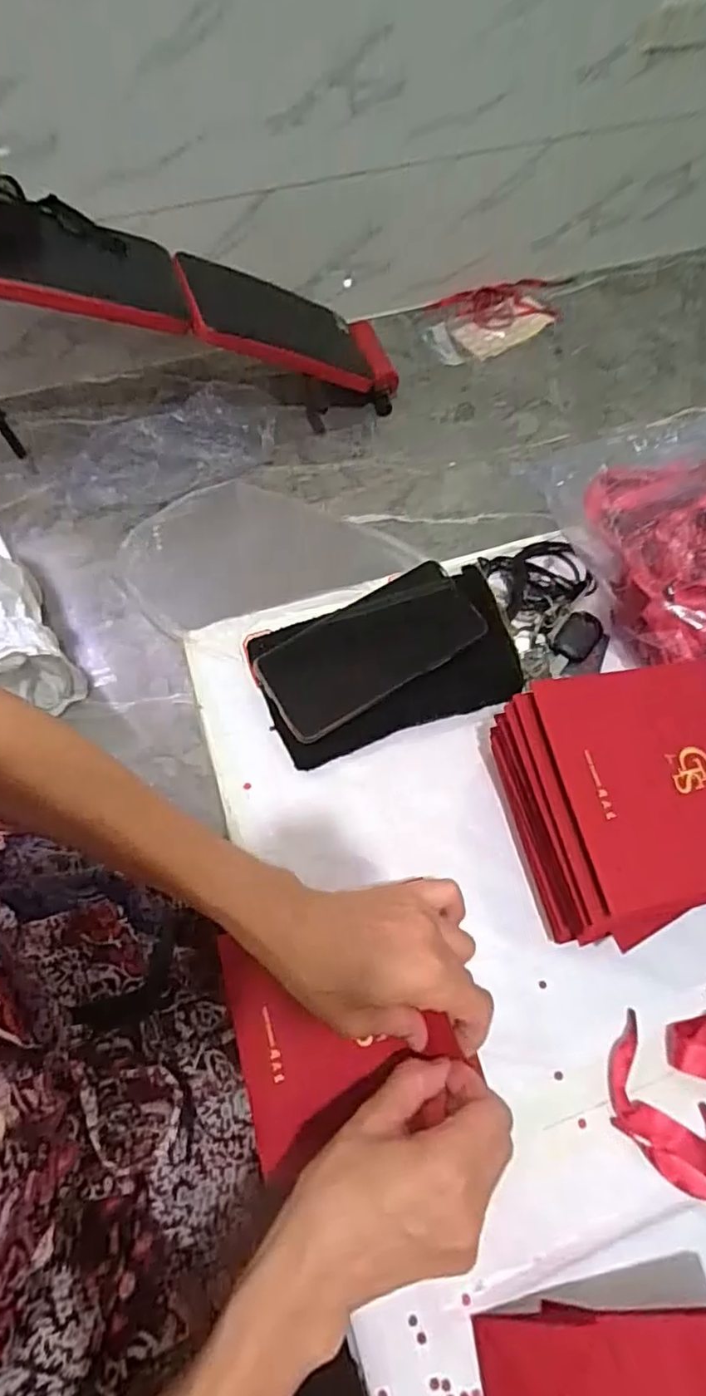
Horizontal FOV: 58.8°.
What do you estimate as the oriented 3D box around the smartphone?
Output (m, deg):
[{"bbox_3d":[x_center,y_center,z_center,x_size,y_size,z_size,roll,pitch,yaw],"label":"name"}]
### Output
[{"bbox_3d":[0.012,-0.038,0.472,0.163,0.011,0.076,-32,76,-9],"label":"smartphone"}]

